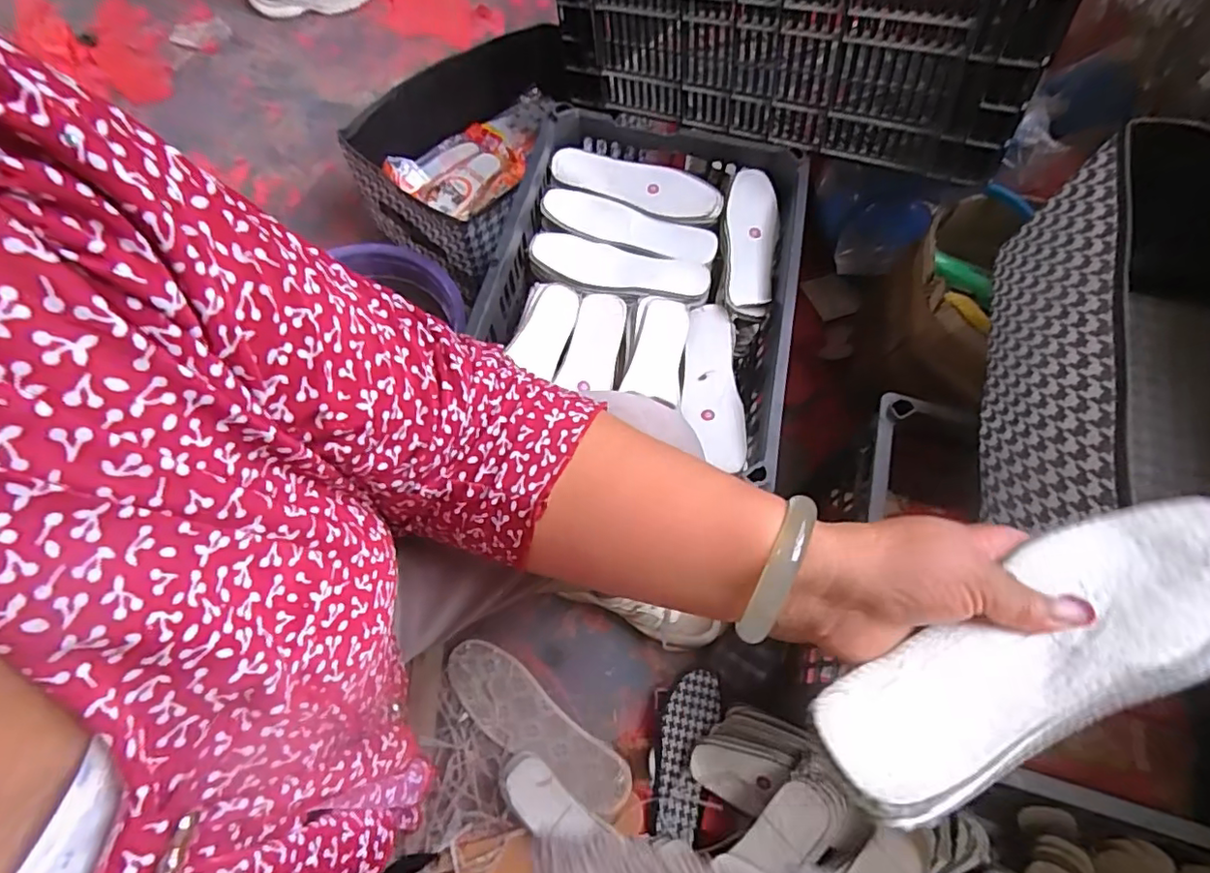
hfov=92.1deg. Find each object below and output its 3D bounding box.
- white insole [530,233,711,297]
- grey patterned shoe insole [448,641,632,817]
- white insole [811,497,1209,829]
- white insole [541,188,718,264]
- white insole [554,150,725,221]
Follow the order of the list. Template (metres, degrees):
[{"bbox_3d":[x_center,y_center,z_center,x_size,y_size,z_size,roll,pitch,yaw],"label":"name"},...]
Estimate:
[{"bbox_3d":[0.019,-0.215,0.740,0.222,0.013,0.067,13,71,4],"label":"white insole"},{"bbox_3d":[-0.086,0.355,0.716,0.261,0.016,0.081,36,74,11],"label":"grey patterned shoe insole"},{"bbox_3d":[0.197,0.091,0.263,0.223,0.019,0.072,-24,44,-6],"label":"white insole"},{"bbox_3d":[0.031,-0.271,0.754,0.225,0.013,0.061,19,72,6],"label":"white insole"},{"bbox_3d":[0.045,-0.341,0.773,0.223,0.012,0.076,17,71,5],"label":"white insole"}]

